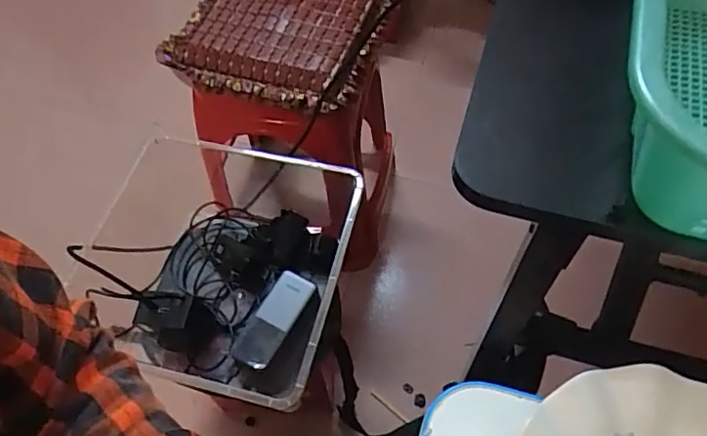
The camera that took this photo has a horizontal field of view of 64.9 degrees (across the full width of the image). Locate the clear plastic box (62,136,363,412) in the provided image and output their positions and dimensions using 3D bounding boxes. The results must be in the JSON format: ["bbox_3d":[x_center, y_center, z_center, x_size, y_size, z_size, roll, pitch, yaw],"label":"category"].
[{"bbox_3d":[-0.140,0.078,0.691,0.264,0.161,0.290,13,59,12],"label":"clear plastic box"}]

